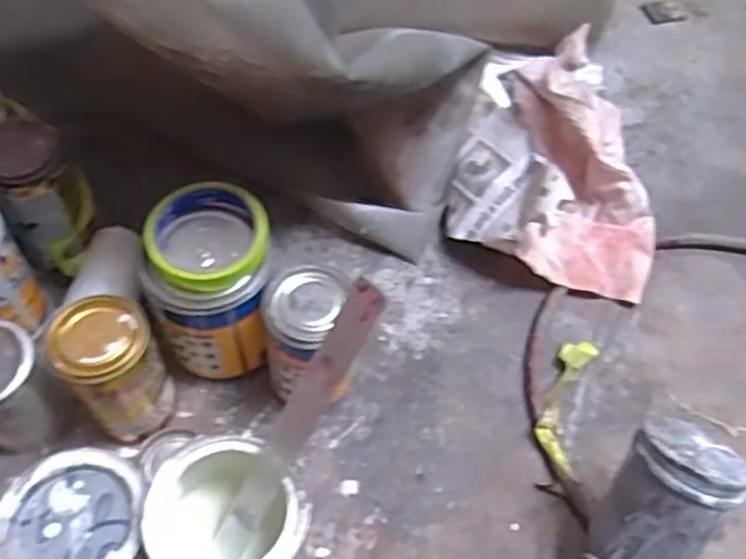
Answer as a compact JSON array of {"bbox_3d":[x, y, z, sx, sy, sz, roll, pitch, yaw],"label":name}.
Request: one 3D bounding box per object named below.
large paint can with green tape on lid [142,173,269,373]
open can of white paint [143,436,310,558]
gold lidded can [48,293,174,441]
[{"bbox_3d":[-0.132,0.012,0.643,0.100,0.158,0.107,-6,58,-6],"label":"large paint can with green tape on lid"},{"bbox_3d":[-0.103,0.184,0.546,0.108,0.132,0.097,36,61,19],"label":"open can of white paint"},{"bbox_3d":[-0.204,0.070,0.603,0.071,0.114,0.071,-27,62,-18],"label":"gold lidded can"}]

